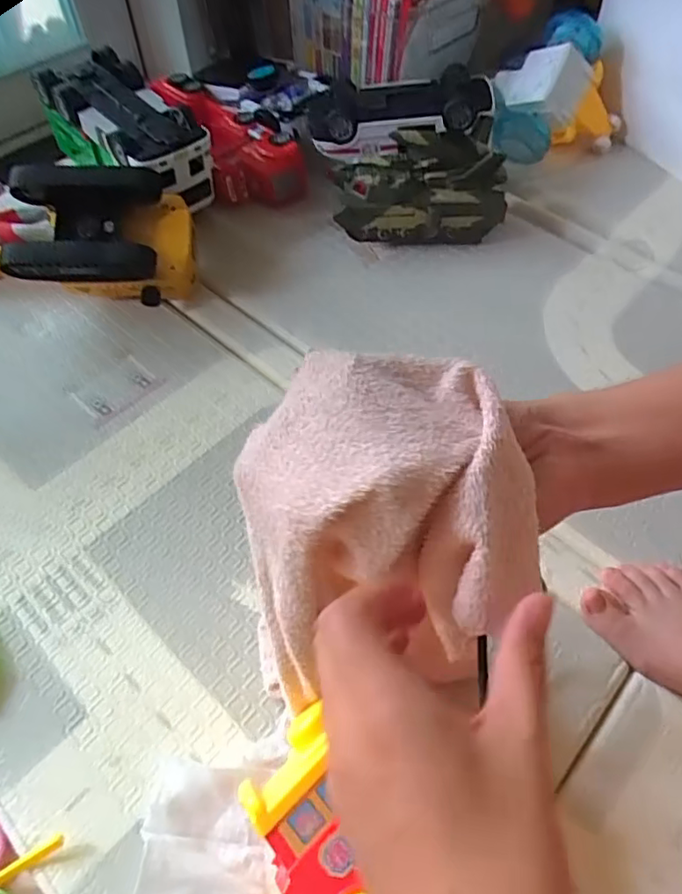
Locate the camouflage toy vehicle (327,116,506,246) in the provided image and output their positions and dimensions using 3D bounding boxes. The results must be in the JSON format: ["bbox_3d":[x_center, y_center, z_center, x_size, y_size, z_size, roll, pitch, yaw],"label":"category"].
[{"bbox_3d":[0.087,-0.303,0.674,0.187,0.114,0.087,-4,56,-4],"label":"camouflage toy vehicle"}]

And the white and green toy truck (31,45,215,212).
[{"bbox_3d":[-0.246,-0.356,0.663,0.107,0.099,0.213,-33,62,-21],"label":"white and green toy truck"}]

